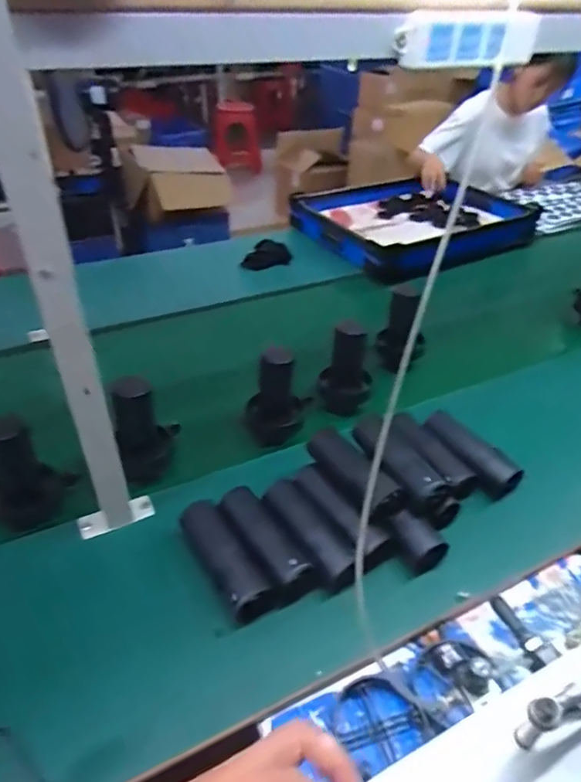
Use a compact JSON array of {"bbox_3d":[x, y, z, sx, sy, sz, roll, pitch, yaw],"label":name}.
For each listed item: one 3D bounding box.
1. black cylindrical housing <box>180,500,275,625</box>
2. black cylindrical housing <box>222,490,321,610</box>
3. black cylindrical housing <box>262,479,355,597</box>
[{"bbox_3d":[-0.086,0.214,0.695,0.052,0.047,0.173,-21,44,-25],"label":"black cylindrical housing"},{"bbox_3d":[-0.037,0.199,0.715,0.063,0.053,0.166,-21,43,-25],"label":"black cylindrical housing"},{"bbox_3d":[0.019,0.193,0.723,0.057,0.046,0.167,-20,43,-24],"label":"black cylindrical housing"}]

